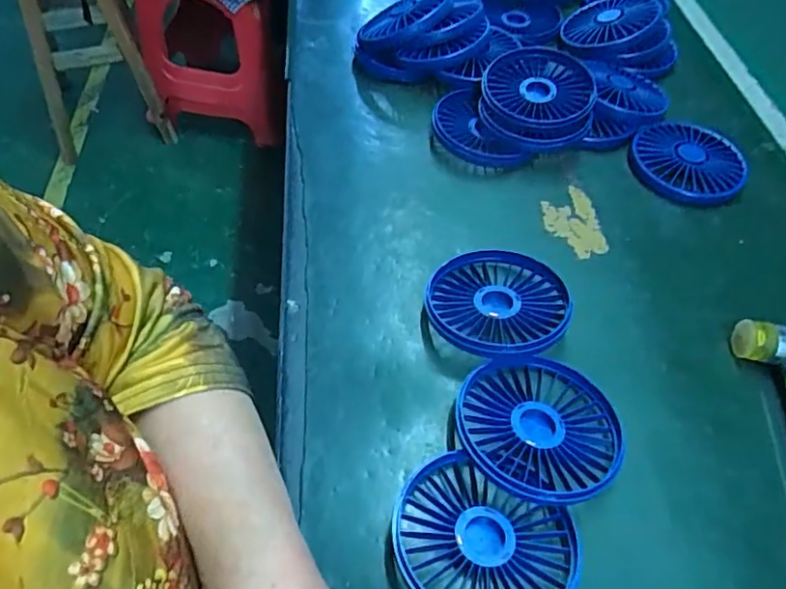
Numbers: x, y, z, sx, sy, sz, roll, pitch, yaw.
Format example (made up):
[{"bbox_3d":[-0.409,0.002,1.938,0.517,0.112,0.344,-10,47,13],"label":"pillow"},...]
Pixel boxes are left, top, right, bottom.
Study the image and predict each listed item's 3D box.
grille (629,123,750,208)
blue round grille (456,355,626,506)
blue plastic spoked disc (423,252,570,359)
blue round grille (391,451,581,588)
[{"bbox_3d":[0.233,-0.106,0.460,0.085,0.014,0.082,1,53,-2],"label":"grille"},{"bbox_3d":[0.080,0.071,0.312,0.087,0.023,0.084,1,53,-2],"label":"blue round grille"},{"bbox_3d":[0.066,0.004,0.362,0.086,0.024,0.084,1,53,-2],"label":"blue plastic spoked disc"},{"bbox_3d":[0.042,0.121,0.277,0.085,0.019,0.073,28,57,17],"label":"blue round grille"}]

